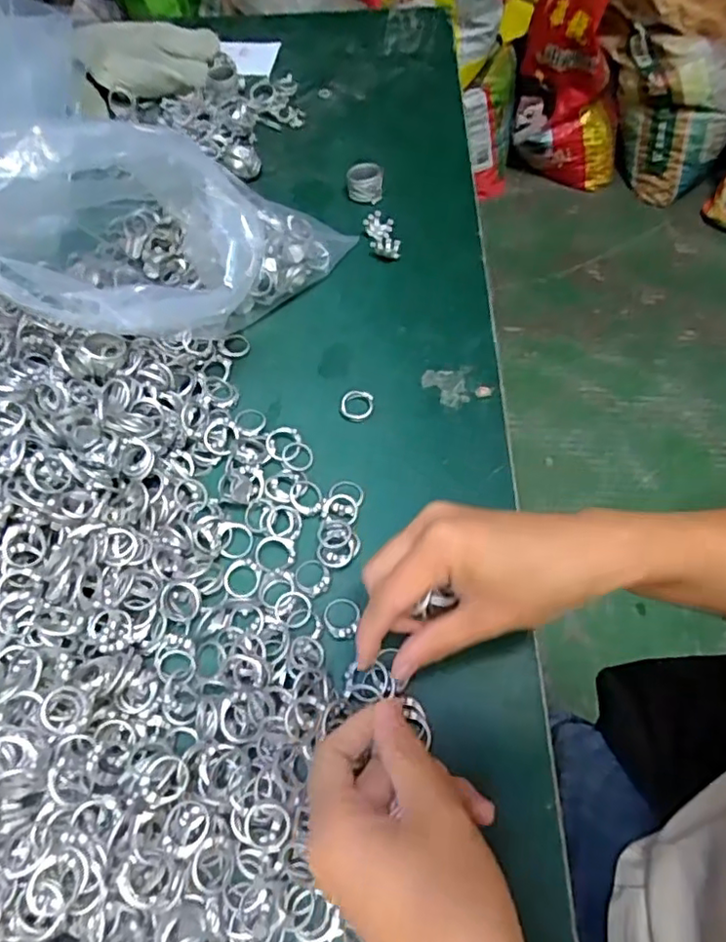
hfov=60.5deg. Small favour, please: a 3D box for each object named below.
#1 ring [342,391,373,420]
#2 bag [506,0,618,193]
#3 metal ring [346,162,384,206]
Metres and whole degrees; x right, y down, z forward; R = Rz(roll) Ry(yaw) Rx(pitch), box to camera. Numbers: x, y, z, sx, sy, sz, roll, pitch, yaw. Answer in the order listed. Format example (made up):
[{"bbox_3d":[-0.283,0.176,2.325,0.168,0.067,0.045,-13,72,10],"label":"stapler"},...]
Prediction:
[{"bbox_3d":[-0.004,-0.043,0.406,0.020,0.006,0.021,11,62,6],"label":"ring"},{"bbox_3d":[0.519,-0.970,1.494,0.297,0.634,0.192,28,64,14],"label":"bag"},{"bbox_3d":[0.002,-0.230,0.494,0.028,0.023,0.028,4,62,2],"label":"metal ring"}]

